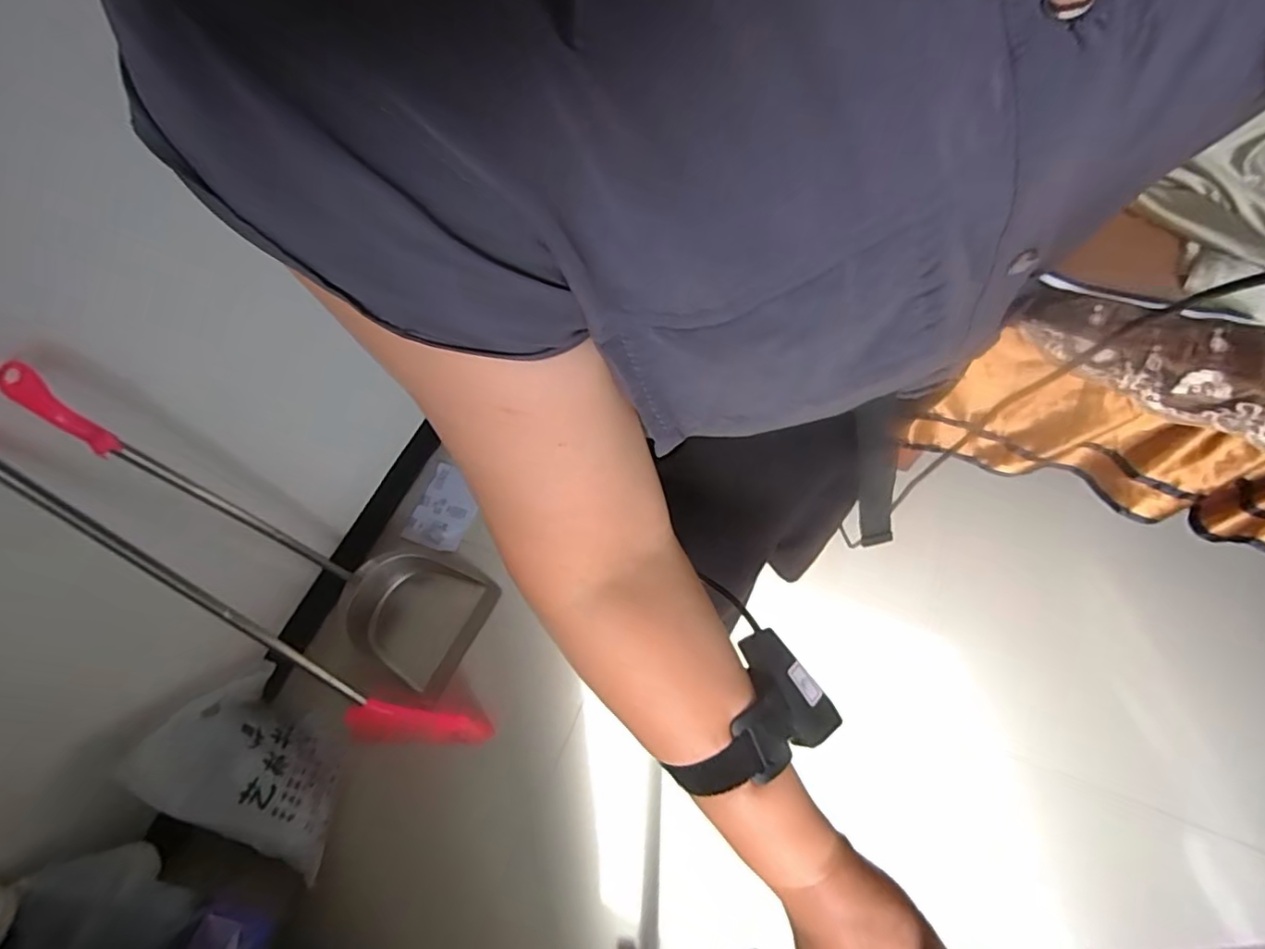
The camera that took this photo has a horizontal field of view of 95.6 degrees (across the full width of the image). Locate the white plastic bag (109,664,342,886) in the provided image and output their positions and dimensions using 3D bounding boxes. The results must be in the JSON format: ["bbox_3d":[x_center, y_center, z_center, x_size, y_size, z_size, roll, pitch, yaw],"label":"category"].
[{"bbox_3d":[-0.627,0.492,0.978,0.298,0.249,0.217,25,67,16],"label":"white plastic bag"}]

